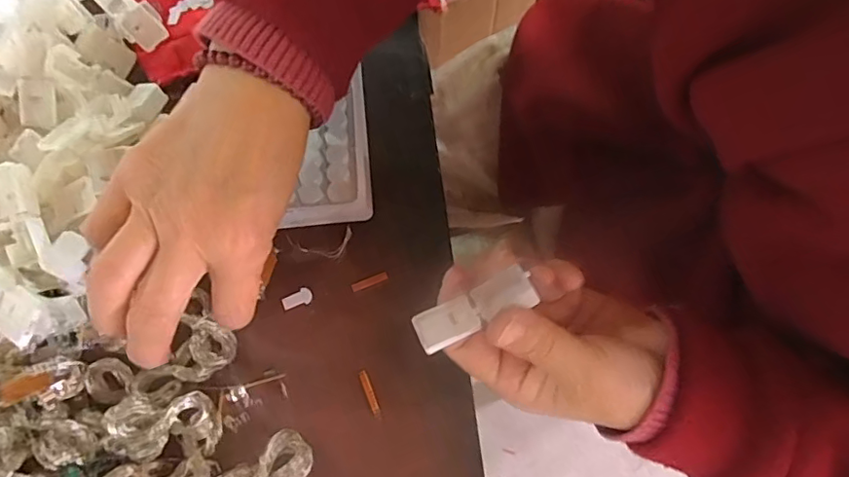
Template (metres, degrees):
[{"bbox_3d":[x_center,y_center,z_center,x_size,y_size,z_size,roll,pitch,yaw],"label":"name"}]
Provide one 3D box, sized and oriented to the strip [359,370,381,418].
[{"bbox_3d":[-0.031,0.087,0.306,0.005,0.004,0.027,-21,74,-5],"label":"strip"}]

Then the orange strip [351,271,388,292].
[{"bbox_3d":[-0.033,0.026,0.325,0.022,0.004,0.005,-21,74,-4],"label":"orange strip"}]

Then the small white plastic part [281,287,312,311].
[{"bbox_3d":[-0.075,0.035,0.321,0.017,0.004,0.010,-23,74,-6],"label":"small white plastic part"}]

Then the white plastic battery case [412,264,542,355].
[{"bbox_3d":[0.022,0.031,0.247,0.056,0.012,0.018,-24,74,-12],"label":"white plastic battery case"}]

